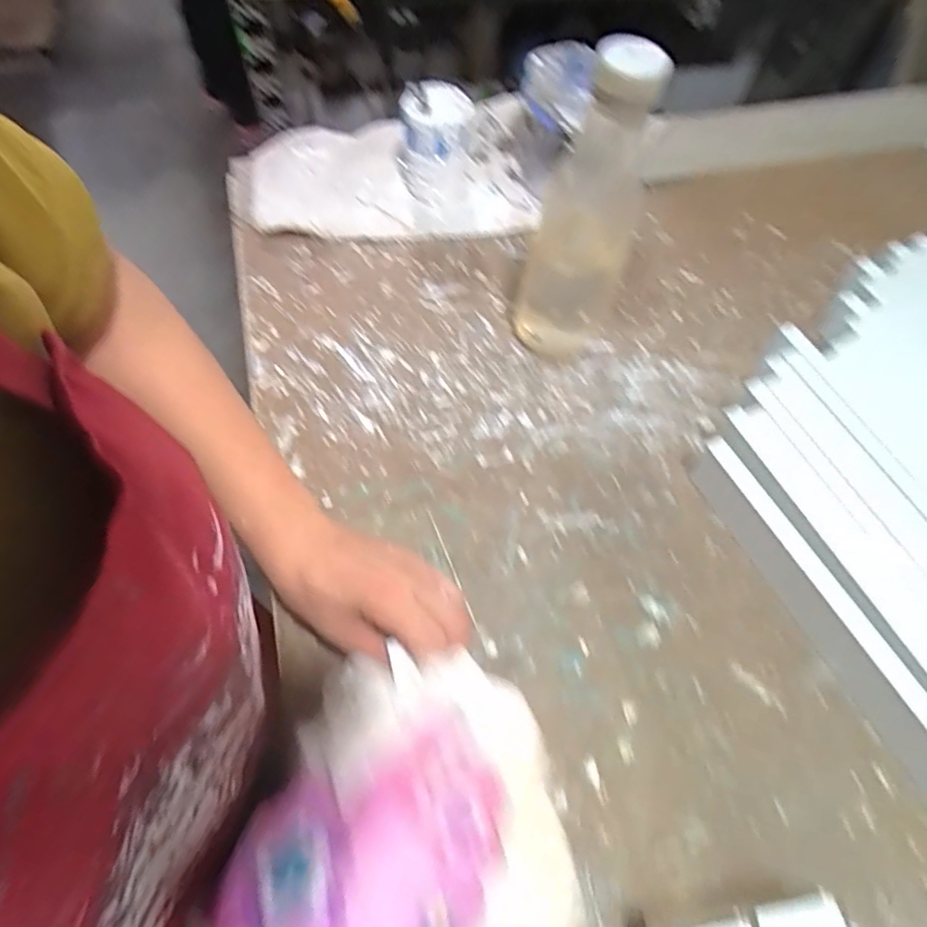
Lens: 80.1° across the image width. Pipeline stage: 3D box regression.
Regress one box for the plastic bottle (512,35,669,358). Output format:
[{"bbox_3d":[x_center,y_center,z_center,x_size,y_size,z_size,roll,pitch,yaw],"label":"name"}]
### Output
[{"bbox_3d":[0.087,-0.184,0.412,0.073,0.230,0.086,11,62,4],"label":"plastic bottle"}]

